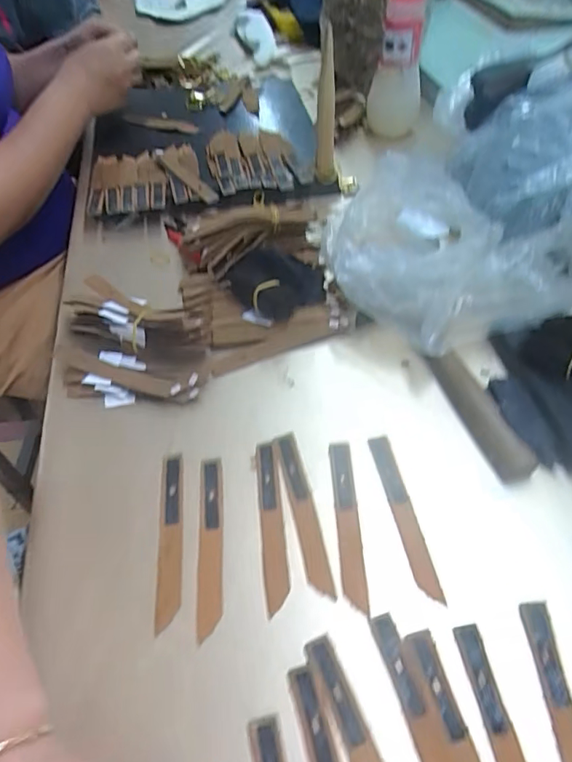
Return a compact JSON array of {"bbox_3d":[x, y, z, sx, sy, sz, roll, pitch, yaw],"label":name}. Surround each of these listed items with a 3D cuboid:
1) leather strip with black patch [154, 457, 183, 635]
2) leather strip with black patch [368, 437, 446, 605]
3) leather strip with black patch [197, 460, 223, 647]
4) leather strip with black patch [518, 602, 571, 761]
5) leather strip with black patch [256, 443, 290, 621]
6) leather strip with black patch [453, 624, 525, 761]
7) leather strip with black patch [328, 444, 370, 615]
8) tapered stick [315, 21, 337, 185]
[{"bbox_3d":[-0.081,0.109,0.357,0.016,0.004,0.123,-6,51,-3],"label":"leather strip with black patch"},{"bbox_3d":[0.084,0.095,0.362,0.015,0.004,0.123,-13,54,-1],"label":"leather strip with black patch"},{"bbox_3d":[-0.053,0.112,0.354,0.016,0.004,0.124,-4,51,-1],"label":"leather strip with black patch"},{"bbox_3d":[0.156,0.191,0.281,0.016,0.004,0.123,-5,54,4],"label":"leather strip with black patch"},{"bbox_3d":[-0.010,0.100,0.362,0.017,0.004,0.123,-5,51,-2],"label":"leather strip with black patch"},{"bbox_3d":[0.120,0.199,0.273,0.016,0.004,0.122,-8,51,-4],"label":"leather strip with black patch"},{"bbox_3d":[0.044,0.098,0.360,0.016,0.004,0.123,-2,51,0],"label":"leather strip with black patch"},{"bbox_3d":[0.045,-0.283,0.548,0.023,0.182,0.053,2,51,3],"label":"tapered stick"}]

